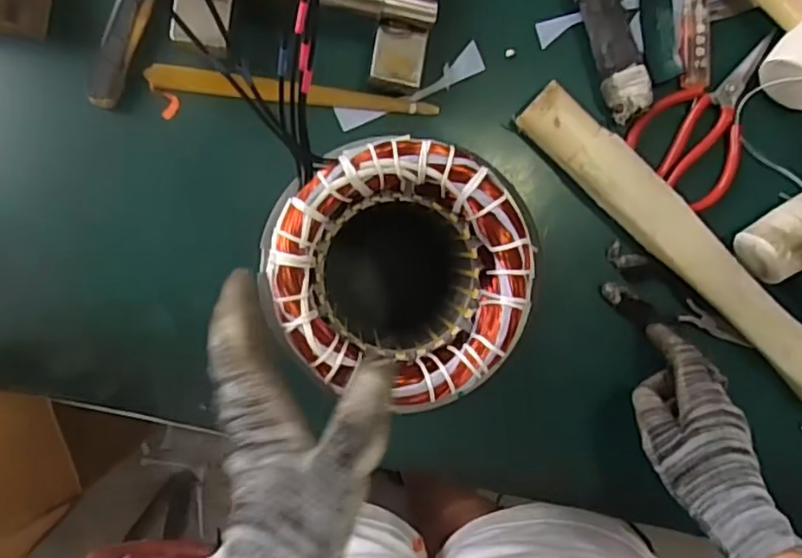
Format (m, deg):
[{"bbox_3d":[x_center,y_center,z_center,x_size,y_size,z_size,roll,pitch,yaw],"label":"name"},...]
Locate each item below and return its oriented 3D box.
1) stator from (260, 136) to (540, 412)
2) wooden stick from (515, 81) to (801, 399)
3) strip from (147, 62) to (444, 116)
[{"bbox_3d":[-0.005,-0.006,0.393,0.124,0.155,0.125,16,90,-4],"label":"stator"},{"bbox_3d":[0.222,-0.020,0.492,0.330,0.032,0.043,44,88,-4],"label":"wooden stick"},{"bbox_3d":[-0.079,-0.140,0.480,0.212,0.012,0.017,5,91,-4],"label":"strip"}]

